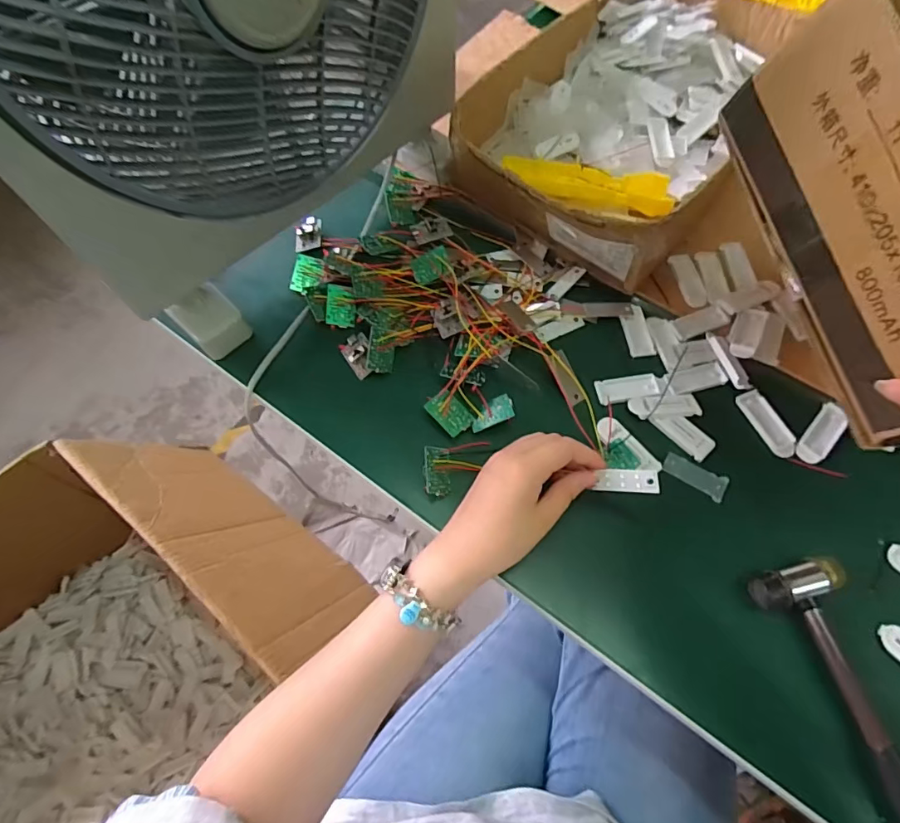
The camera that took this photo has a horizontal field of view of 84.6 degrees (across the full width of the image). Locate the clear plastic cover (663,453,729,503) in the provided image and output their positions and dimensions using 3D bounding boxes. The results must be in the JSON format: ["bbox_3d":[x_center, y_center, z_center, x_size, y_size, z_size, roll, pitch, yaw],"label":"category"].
[{"bbox_3d":[0.192,0.049,0.385,0.048,0.004,0.020,32,68,14],"label":"clear plastic cover"}]

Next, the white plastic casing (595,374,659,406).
[{"bbox_3d":[0.149,-0.020,0.413,0.052,0.004,0.024,-11,65,-6],"label":"white plastic casing"}]

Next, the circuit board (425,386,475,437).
[{"bbox_3d":[0.000,0.001,0.398,0.028,0.009,0.035,-37,70,-17],"label":"circuit board"}]

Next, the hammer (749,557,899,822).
[{"bbox_3d":[0.263,0.212,0.298,0.057,0.027,0.231,-13,65,-7],"label":"hammer"}]

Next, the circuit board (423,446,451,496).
[{"bbox_3d":[-0.009,0.045,0.379,0.027,0.006,0.036,8,72,-38],"label":"circuit board"}]

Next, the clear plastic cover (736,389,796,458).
[{"bbox_3d":[0.260,0.009,0.404,0.021,0.004,0.059,-19,66,-9],"label":"clear plastic cover"}]

